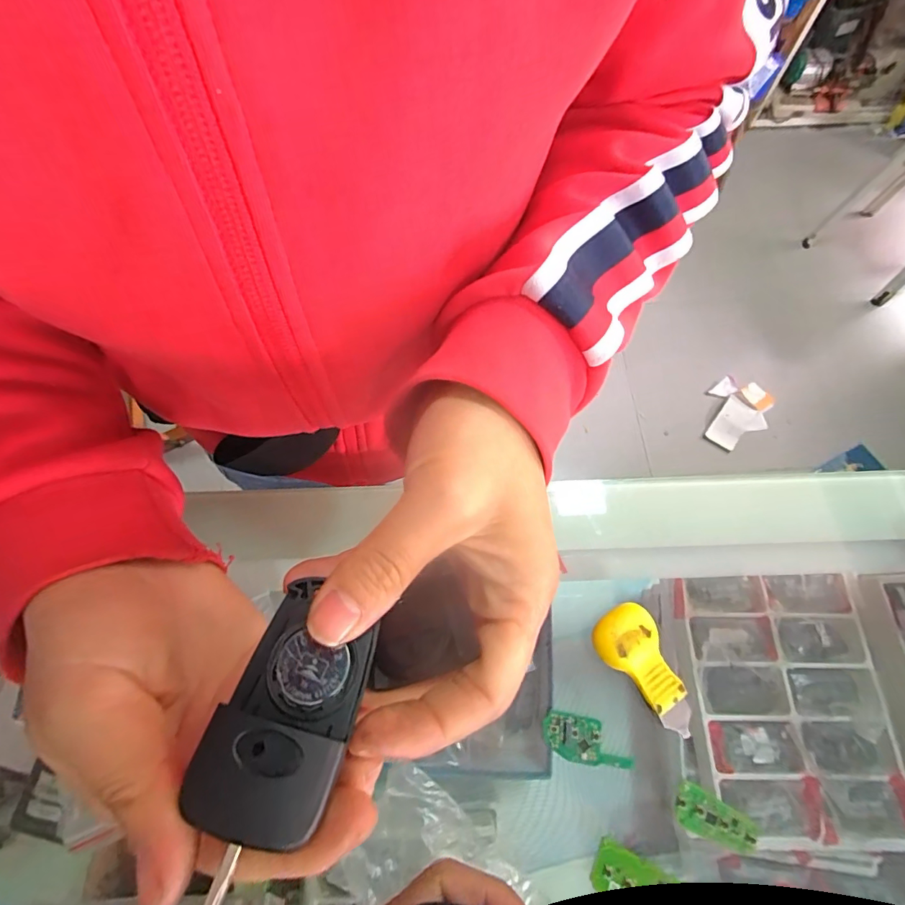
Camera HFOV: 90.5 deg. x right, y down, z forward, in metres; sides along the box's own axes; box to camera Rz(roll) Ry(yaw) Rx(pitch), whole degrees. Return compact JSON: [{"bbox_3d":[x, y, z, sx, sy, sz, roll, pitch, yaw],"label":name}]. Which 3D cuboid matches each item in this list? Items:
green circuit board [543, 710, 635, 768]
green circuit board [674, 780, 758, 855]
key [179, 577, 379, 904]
[{"bbox_3d":[0.073,0.157,0.246,0.046,0.006,0.022,10,68,4],"label":"green circuit board"},{"bbox_3d":[0.136,0.191,0.232,0.040,0.006,0.020,26,70,10],"label":"green circuit board"},{"bbox_3d":[-0.047,0.081,0.112,0.032,0.017,0.090,15,68,6],"label":"key"}]

